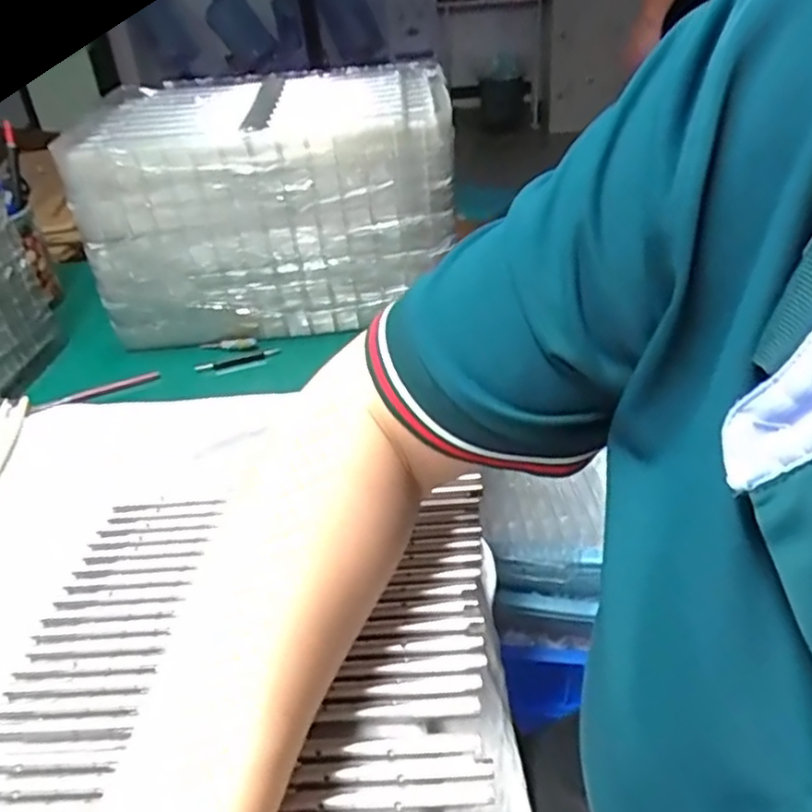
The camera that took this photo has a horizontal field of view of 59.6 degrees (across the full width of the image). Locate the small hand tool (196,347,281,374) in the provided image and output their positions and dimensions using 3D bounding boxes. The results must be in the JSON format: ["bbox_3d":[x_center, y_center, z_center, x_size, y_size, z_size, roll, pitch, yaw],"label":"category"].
[{"bbox_3d":[-0.128,-0.033,0.542,0.063,0.009,0.007,-17,36,-15],"label":"small hand tool"}]

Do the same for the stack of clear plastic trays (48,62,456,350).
[{"bbox_3d":[-0.105,-0.171,0.598,0.281,0.169,0.163,-7,34,-1],"label":"stack of clear plastic trays"}]

